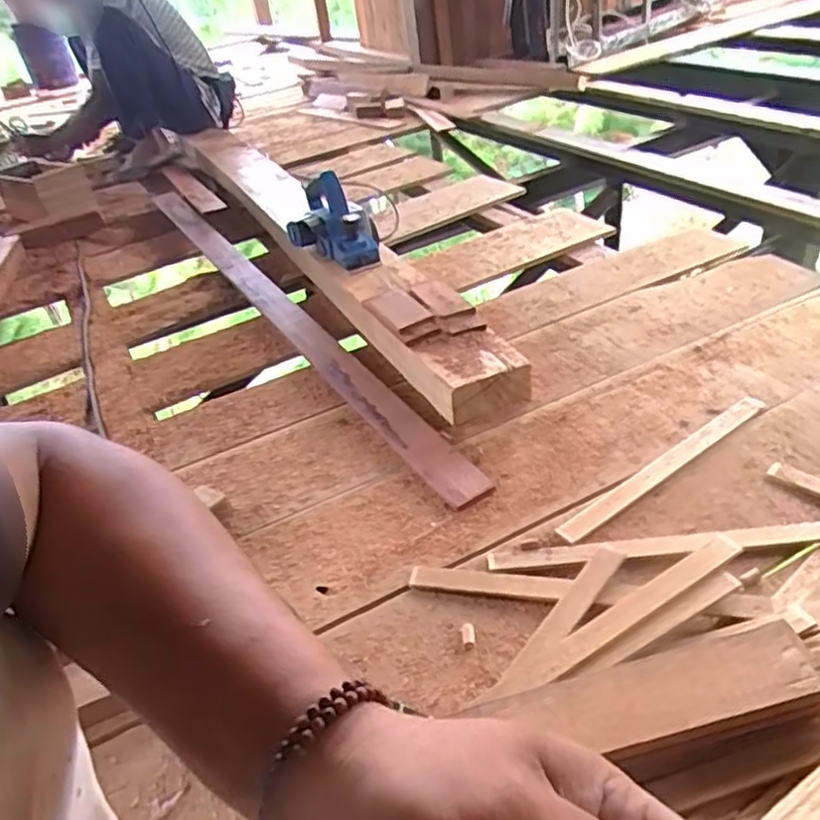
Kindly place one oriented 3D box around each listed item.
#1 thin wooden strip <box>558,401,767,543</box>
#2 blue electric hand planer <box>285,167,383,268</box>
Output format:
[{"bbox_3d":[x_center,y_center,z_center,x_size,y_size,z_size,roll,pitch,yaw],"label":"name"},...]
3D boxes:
[{"bbox_3d":[0.345,0.071,0.907,0.391,0.007,0.032,-28,41,-25],"label":"thin wooden strip"},{"bbox_3d":[-0.173,-0.395,1.343,0.113,0.180,0.226,-29,41,-25],"label":"blue electric hand planer"}]

